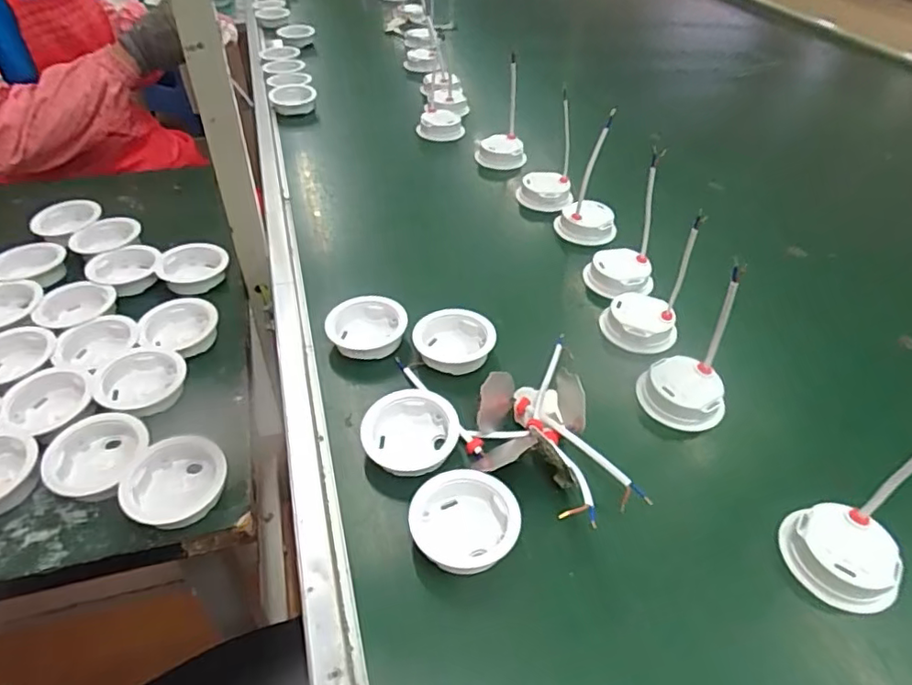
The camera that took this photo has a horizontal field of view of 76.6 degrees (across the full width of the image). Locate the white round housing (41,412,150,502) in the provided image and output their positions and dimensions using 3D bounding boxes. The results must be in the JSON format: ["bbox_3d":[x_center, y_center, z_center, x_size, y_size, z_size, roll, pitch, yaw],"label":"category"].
[{"bbox_3d":[-0.278,0.091,0.451,0.070,0.023,0.070,2,43,-2],"label":"white round housing"}]

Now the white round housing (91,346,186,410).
[{"bbox_3d":[-0.279,0.033,0.514,0.071,0.024,0.064,-20,48,-23],"label":"white round housing"}]

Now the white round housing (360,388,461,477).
[{"bbox_3d":[-0.036,0.068,0.452,0.073,0.032,0.057,-2,43,-5],"label":"white round housing"}]

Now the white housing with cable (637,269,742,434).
[{"bbox_3d":[0.196,0.004,0.465,0.071,0.123,0.069,23,46,20],"label":"white housing with cable"}]

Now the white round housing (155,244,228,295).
[{"bbox_3d":[-0.286,-0.079,0.633,0.069,0.027,0.071,2,43,-2],"label":"white round housing"}]

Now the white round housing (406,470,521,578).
[{"bbox_3d":[0.006,0.122,0.397,0.072,0.025,0.064,10,43,7],"label":"white round housing"}]

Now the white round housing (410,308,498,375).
[{"bbox_3d":[-0.002,0.000,0.529,0.070,0.029,0.065,2,43,-2],"label":"white round housing"}]

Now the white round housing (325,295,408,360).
[{"bbox_3d":[-0.082,-0.012,0.539,0.071,0.030,0.066,2,43,-2],"label":"white round housing"}]

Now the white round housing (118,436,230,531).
[{"bbox_3d":[-0.212,0.106,0.440,0.072,0.026,0.068,2,43,-2],"label":"white round housing"}]

